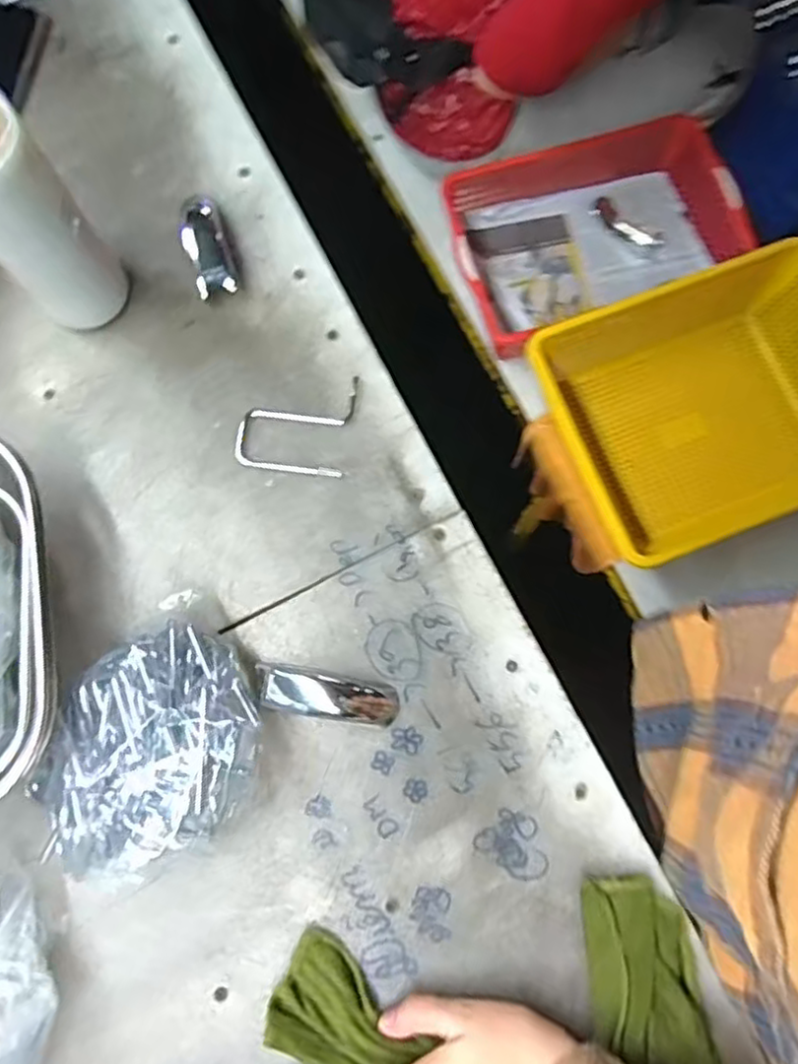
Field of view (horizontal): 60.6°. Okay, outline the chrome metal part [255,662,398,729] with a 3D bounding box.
[{"bbox_3d":[-0.052,0.121,0.506,0.101,0.029,0.032,9,77,4],"label":"chrome metal part"}]

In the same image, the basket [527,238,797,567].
[{"bbox_3d":[0.380,-0.147,0.853,0.385,0.138,0.330,-21,79,-4],"label":"basket"}]

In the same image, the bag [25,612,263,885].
[{"bbox_3d":[-0.177,0.153,0.472,0.137,0.066,0.170,41,81,10],"label":"bag"}]

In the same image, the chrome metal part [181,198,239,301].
[{"bbox_3d":[-0.164,-0.242,0.585,0.037,0.020,0.090,-17,77,-3],"label":"chrome metal part"}]

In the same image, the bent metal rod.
[{"bbox_3d":[-0.084,-0.090,0.556,0.091,0.005,0.084,8,77,4],"label":"bent metal rod"}]

